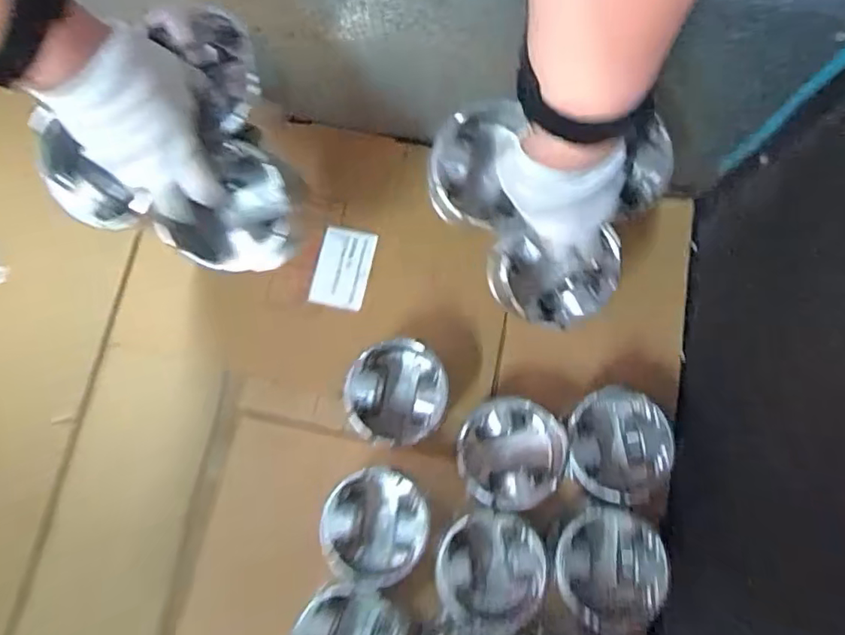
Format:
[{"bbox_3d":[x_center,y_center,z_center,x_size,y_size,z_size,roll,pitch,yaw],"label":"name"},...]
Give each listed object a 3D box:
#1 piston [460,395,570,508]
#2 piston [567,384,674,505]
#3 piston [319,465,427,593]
[{"bbox_3d":[0.084,0.134,0.573,0.101,0.081,0.099,0,78,0],"label":"piston"},{"bbox_3d":[0.186,0.125,0.568,0.093,0.082,0.103,4,78,1],"label":"piston"},{"bbox_3d":[-0.044,0.203,0.566,0.099,0.085,0.099,0,78,0],"label":"piston"}]

